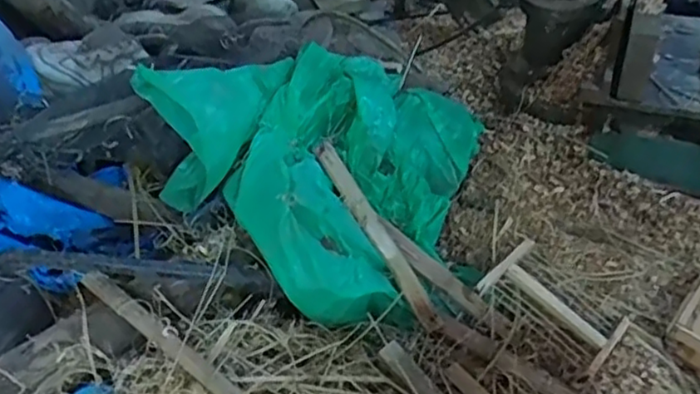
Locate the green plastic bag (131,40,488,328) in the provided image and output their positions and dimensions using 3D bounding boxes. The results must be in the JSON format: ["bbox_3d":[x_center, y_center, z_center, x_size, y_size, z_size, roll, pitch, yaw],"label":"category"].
[{"bbox_3d":[-0.001,-0.049,0.719,0.283,0.205,0.325,26,51,32],"label":"green plastic bag"}]

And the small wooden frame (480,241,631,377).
[{"bbox_3d":[0.209,0.110,0.666,0.134,0.018,0.088,41,57,17],"label":"small wooden frame"}]

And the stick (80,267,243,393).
[{"bbox_3d":[-0.179,0.127,0.608,0.200,0.013,0.020,33,54,19],"label":"stick"}]

